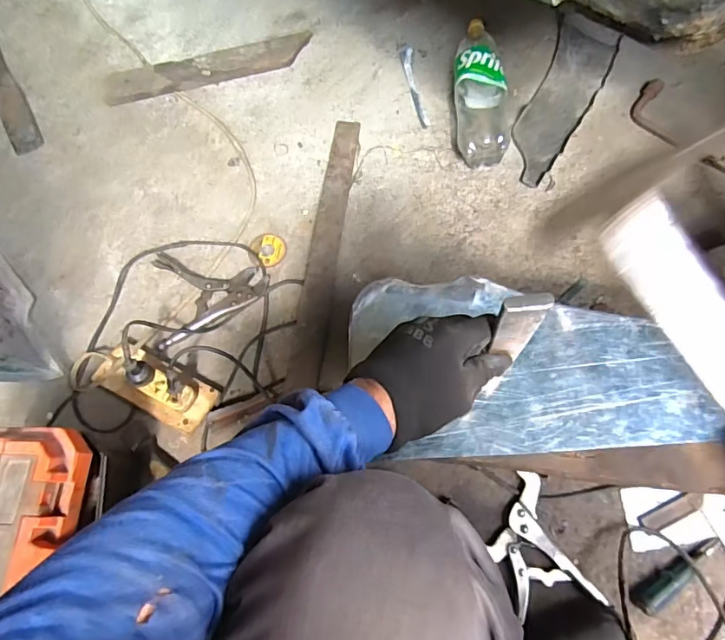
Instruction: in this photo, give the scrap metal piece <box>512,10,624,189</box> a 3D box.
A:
[{"bbox_3d":[0.406,-0.455,0.972,0.126,0.015,0.433,22,71,10],"label":"scrap metal piece"}]

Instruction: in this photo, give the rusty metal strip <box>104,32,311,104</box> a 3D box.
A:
[{"bbox_3d":[-0.328,-0.537,1.027,0.436,0.023,0.091,-13,69,-4],"label":"rusty metal strip"}]

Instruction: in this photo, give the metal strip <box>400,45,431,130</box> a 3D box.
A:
[{"bbox_3d":[0.107,-0.480,0.993,0.025,0.018,0.200,-8,68,-1],"label":"metal strip"}]

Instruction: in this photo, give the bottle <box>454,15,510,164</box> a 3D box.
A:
[{"bbox_3d":[0.233,-0.454,0.939,0.102,0.085,0.331,3,68,3],"label":"bottle"}]

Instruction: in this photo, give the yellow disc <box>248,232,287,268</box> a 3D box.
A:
[{"bbox_3d":[-0.172,-0.127,0.883,0.066,0.006,0.065,-1,68,2],"label":"yellow disc"}]

